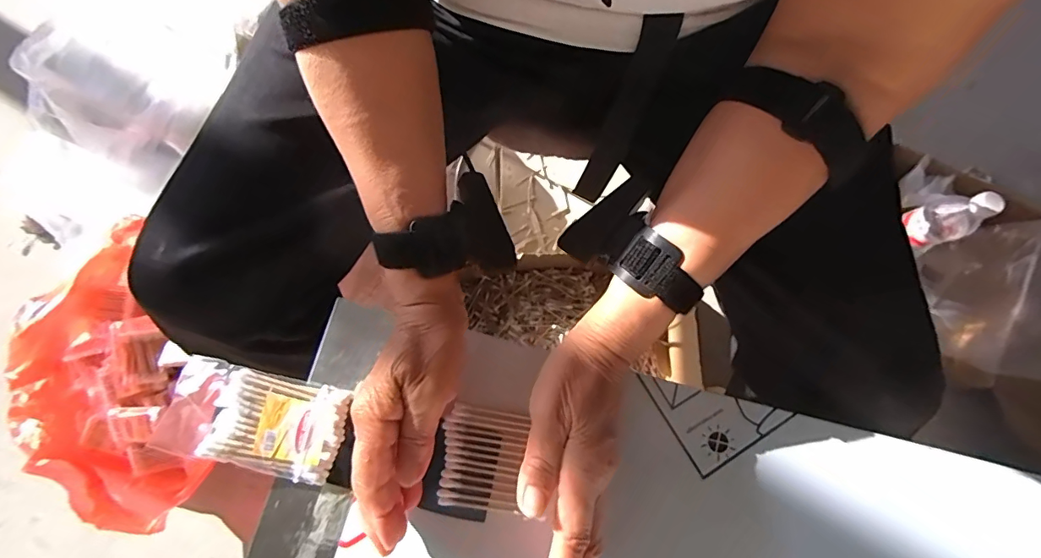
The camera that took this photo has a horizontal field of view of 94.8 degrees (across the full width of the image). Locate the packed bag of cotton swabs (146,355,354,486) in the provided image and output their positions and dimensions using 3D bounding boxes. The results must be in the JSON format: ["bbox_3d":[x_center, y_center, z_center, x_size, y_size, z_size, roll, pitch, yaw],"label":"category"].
[{"bbox_3d":[-0.178,0.095,0.323,0.110,0.021,0.061,13,77,3],"label":"packed bag of cotton swabs"}]

